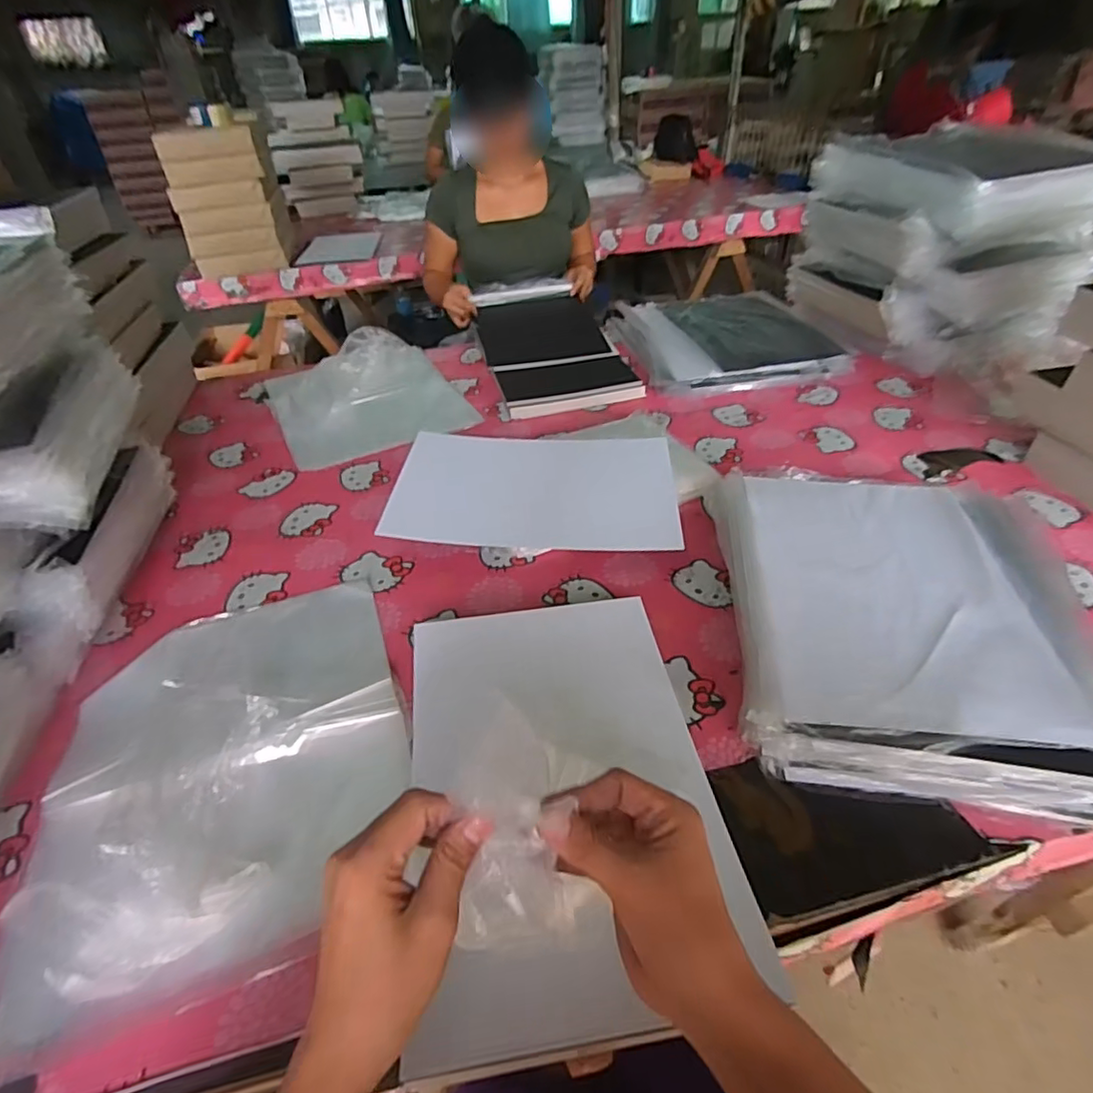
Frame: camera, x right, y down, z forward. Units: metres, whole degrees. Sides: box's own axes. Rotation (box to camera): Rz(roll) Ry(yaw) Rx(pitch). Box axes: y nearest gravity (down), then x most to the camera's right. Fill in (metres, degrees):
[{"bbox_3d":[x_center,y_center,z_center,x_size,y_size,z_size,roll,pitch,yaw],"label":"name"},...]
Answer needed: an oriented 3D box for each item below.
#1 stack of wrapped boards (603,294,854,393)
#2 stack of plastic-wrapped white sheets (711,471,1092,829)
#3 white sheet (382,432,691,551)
[{"bbox_3d":[0.361,-0.429,1.218,0.394,0.069,0.431,-8,40,-5],"label":"stack of wrapped boards"},{"bbox_3d":[0.361,0.064,0.630,0.346,0.063,0.404,6,40,11],"label":"stack of plastic-wrapped white sheets"},{"bbox_3d":[-0.012,-0.090,0.845,0.370,0.042,0.261,1,40,5],"label":"white sheet"}]

